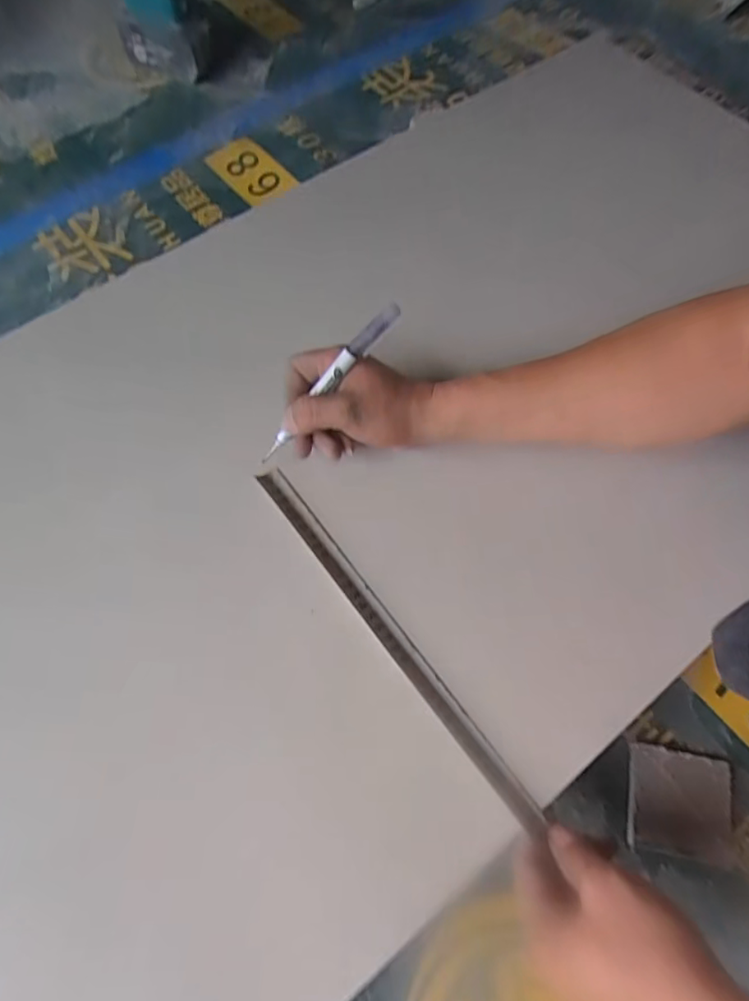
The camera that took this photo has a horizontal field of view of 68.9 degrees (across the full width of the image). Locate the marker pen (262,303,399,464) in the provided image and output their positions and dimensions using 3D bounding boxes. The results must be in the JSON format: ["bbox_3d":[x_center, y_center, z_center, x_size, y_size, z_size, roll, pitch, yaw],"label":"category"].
[{"bbox_3d":[-0.040,-0.083,0.419,0.168,0.017,0.013,-44,68,26],"label":"marker pen"}]

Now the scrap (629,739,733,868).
[{"bbox_3d":[0.226,0.223,0.403,0.071,0.005,0.069,11,67,5],"label":"scrap"}]

